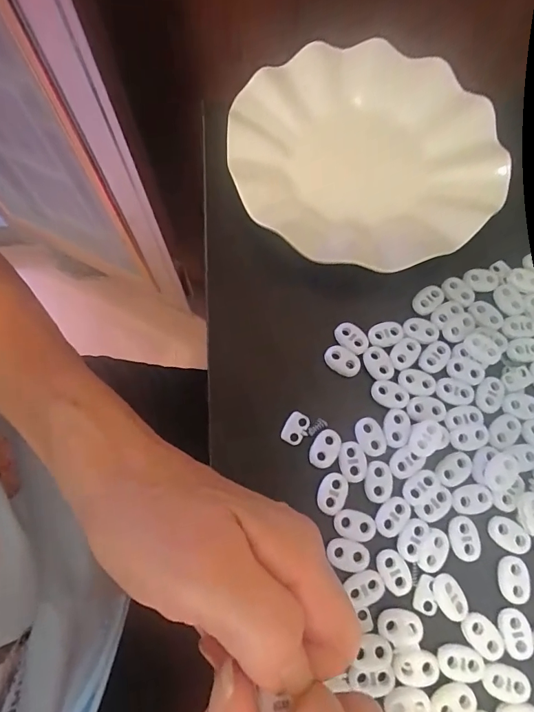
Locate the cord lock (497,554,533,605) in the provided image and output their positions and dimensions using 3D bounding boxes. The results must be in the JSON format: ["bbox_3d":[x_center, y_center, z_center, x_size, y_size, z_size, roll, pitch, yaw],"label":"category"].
[{"bbox_3d":[0.131,0.119,0.224,0.014,0.005,0.022,5,73,1],"label":"cord lock"}]

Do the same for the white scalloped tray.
[{"bbox_3d":[0.066,-0.144,0.302,0.185,0.033,0.184,-27,75,-8],"label":"white scalloped tray"}]

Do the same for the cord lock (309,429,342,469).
[{"bbox_3d":[0.034,0.053,0.242,0.016,0.004,0.023,30,75,9],"label":"cord lock"}]

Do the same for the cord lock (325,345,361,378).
[{"bbox_3d":[0.047,0.003,0.259,0.023,0.004,0.015,29,75,8],"label":"cord lock"}]

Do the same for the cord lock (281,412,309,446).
[{"bbox_3d":[0.017,0.043,0.248,0.014,0.004,0.019,31,75,9],"label":"cord lock"}]

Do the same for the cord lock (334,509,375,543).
[{"bbox_3d":[0.048,0.092,0.229,0.022,0.004,0.015,12,73,3],"label":"cord lock"}]

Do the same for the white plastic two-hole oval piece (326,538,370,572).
[{"bbox_3d":[0.044,0.106,0.226,0.022,0.004,0.015,11,73,3],"label":"white plastic two-hole oval piece"}]

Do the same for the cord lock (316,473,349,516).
[{"bbox_3d":[0.037,0.076,0.234,0.016,0.004,0.023,13,73,4],"label":"cord lock"}]

